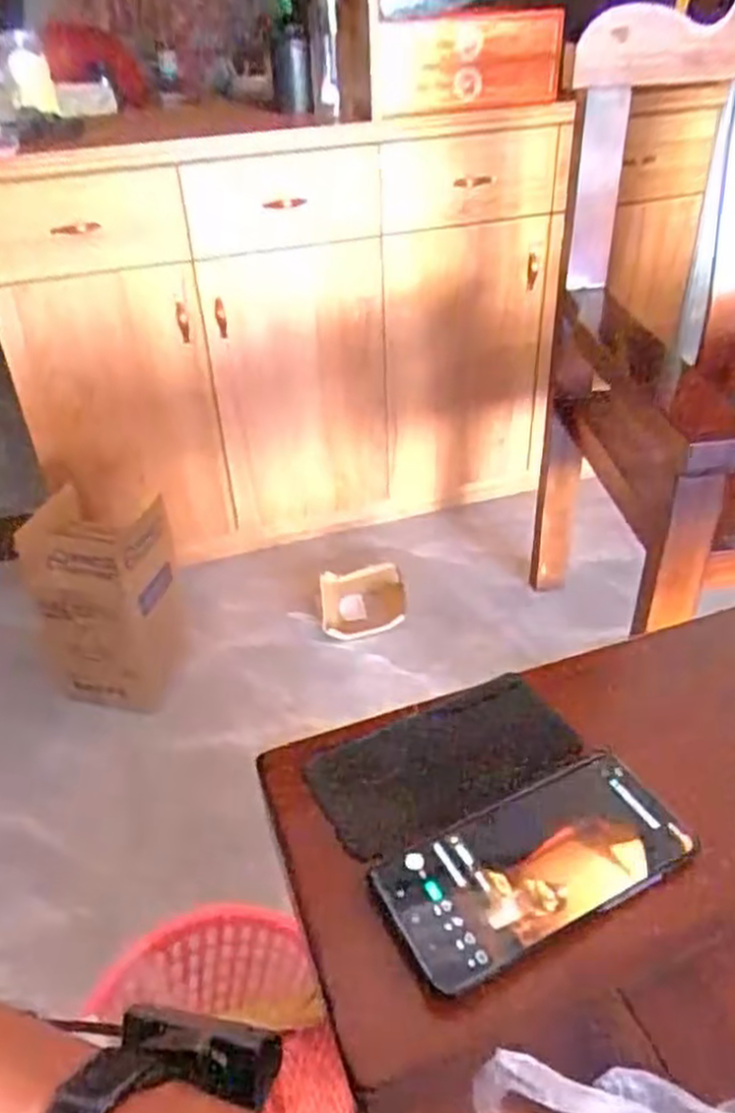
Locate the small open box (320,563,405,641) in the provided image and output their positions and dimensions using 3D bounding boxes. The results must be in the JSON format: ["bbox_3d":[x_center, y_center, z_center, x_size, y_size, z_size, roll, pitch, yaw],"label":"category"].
[{"bbox_3d":[-0.010,0.093,1.651,0.176,0.053,0.157,-7,37,-6],"label":"small open box"}]

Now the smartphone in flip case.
[{"bbox_3d":[0.066,0.138,0.437,0.156,0.016,0.159,-20,40,-21],"label":"smartphone in flip case"}]

